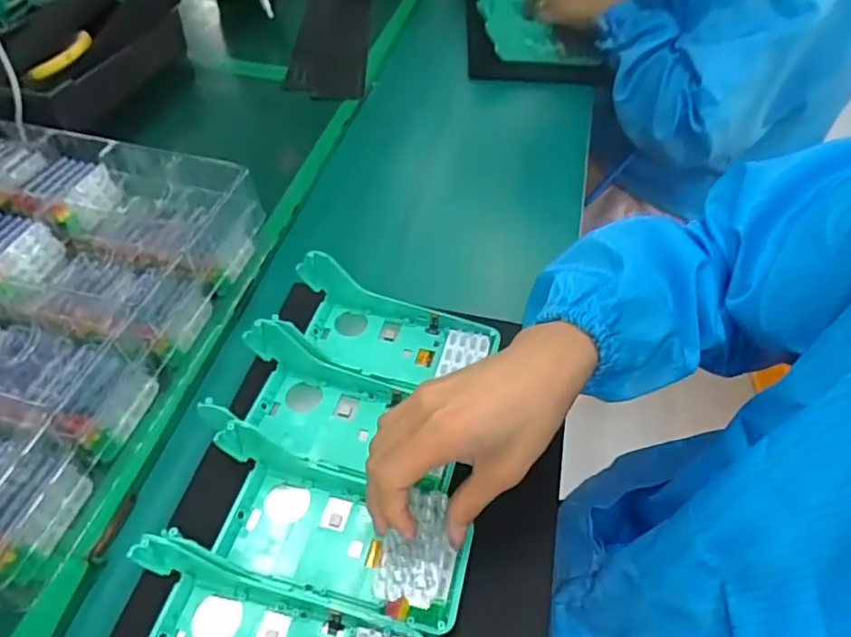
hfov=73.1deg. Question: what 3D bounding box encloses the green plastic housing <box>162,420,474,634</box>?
[{"bbox_3d":[-0.059,0.125,0.352,0.170,0.056,0.083,11,50,8],"label":"green plastic housing"}]

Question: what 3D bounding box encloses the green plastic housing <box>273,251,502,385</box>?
[{"bbox_3d":[-0.030,0.004,0.449,0.168,0.051,0.084,13,50,10],"label":"green plastic housing"}]

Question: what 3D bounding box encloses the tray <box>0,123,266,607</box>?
[{"bbox_3d":[-0.333,0.001,0.426,0.293,0.082,0.361,13,50,9],"label":"tray"}]

